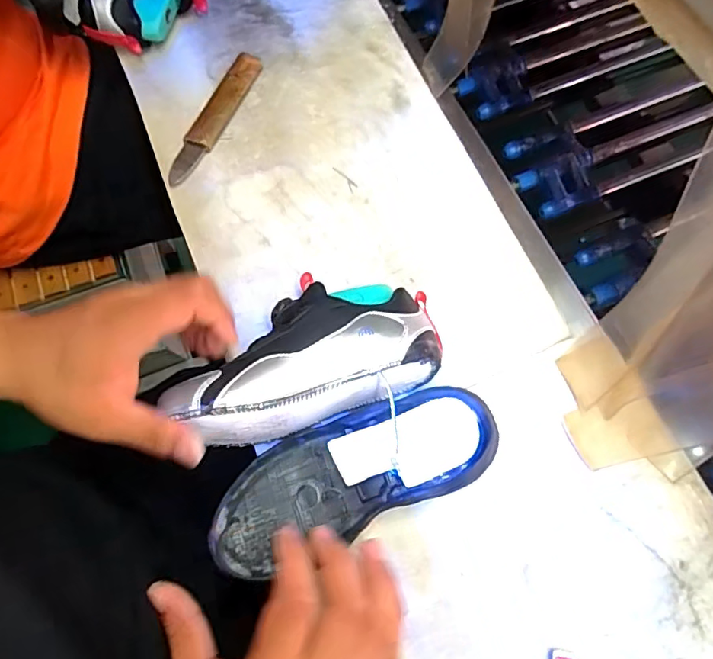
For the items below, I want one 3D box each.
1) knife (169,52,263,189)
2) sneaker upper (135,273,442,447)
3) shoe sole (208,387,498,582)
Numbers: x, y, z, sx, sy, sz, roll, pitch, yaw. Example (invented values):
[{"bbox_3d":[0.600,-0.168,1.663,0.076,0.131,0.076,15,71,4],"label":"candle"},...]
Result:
[{"bbox_3d":[-0.137,-0.207,0.509,0.025,0.016,0.164,22,71,10],"label":"knife"},{"bbox_3d":[-0.038,0.019,0.378,0.186,0.083,0.092,-20,69,-6],"label":"sneaker upper"},{"bbox_3d":[-0.002,0.103,0.373,0.200,0.032,0.074,-20,69,-6],"label":"shoe sole"}]

